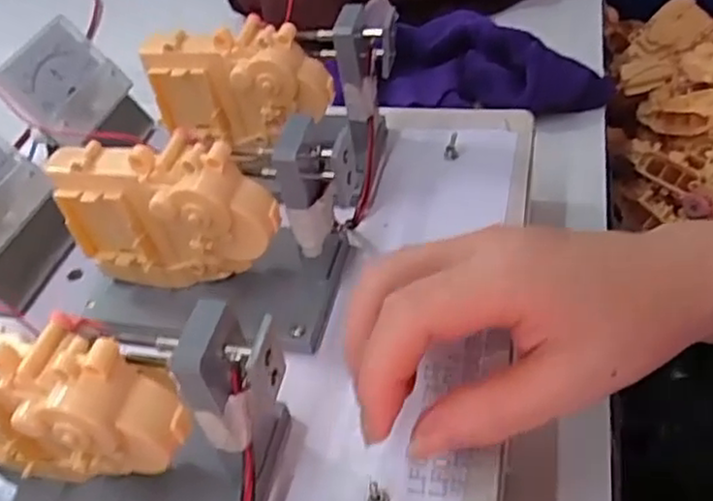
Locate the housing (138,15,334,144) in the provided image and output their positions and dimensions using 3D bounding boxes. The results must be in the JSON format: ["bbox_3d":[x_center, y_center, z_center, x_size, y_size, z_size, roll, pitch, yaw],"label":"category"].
[{"bbox_3d":[-0.061,-0.085,0.367,0.098,0.061,0.032,8,47,15],"label":"housing"}]

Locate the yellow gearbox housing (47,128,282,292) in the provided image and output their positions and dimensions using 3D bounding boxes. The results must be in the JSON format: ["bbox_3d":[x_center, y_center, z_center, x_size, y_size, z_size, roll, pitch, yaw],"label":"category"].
[{"bbox_3d":[-0.080,-0.014,0.307,0.094,0.072,0.034,12,48,18],"label":"yellow gearbox housing"}]

